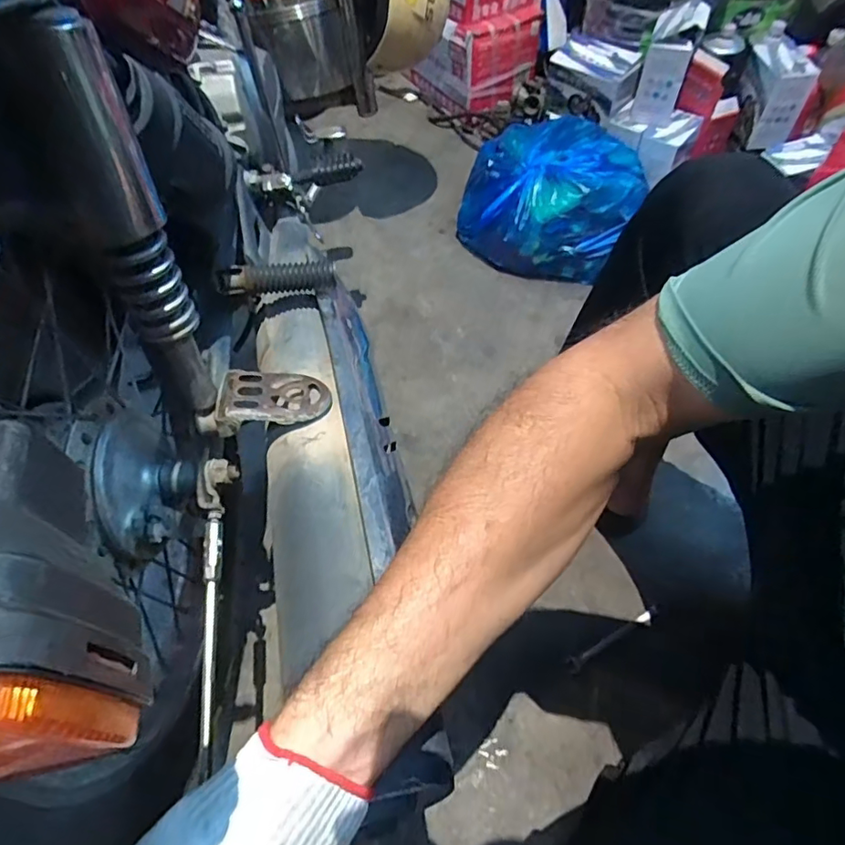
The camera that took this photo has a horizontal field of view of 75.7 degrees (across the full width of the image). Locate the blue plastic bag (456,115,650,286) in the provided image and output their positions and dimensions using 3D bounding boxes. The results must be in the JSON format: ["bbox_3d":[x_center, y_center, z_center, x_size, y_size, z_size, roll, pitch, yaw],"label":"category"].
[{"bbox_3d":[0.254,-0.455,1.079,0.341,0.168,0.303,12,58,11],"label":"blue plastic bag"}]

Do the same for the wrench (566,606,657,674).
[{"bbox_3d":[0.247,0.275,0.700,0.142,0.005,0.019,-28,60,-14],"label":"wrench"}]

